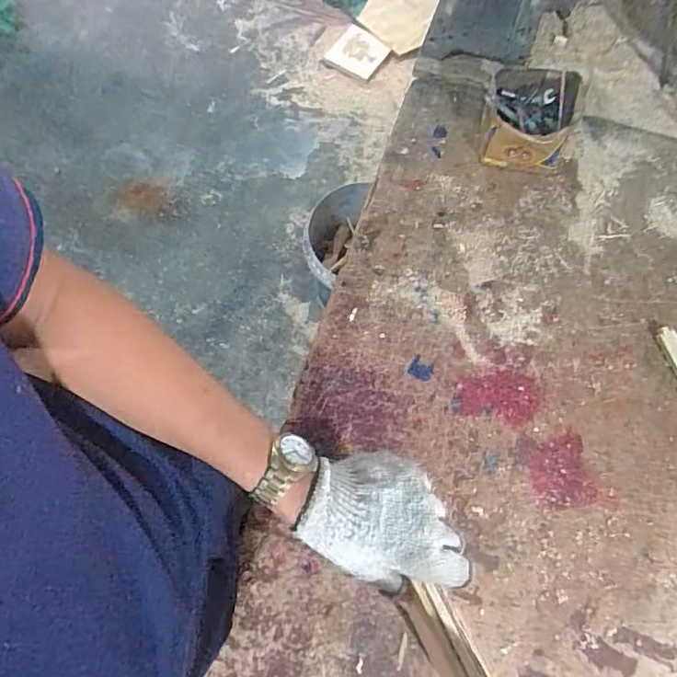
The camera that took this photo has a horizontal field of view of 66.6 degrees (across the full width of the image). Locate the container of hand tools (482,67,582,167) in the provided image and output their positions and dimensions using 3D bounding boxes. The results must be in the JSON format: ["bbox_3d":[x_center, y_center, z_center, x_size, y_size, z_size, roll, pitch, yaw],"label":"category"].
[{"bbox_3d":[0.263,-0.302,0.720,0.119,0.091,0.122,13,70,4],"label":"container of hand tools"}]

